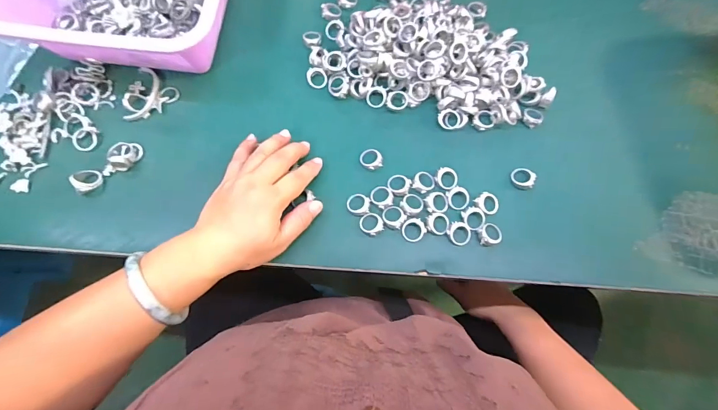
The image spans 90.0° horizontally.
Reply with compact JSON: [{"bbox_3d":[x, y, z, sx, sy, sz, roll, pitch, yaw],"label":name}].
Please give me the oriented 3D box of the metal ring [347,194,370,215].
[{"bbox_3d":[-0.001,-0.001,0.357,0.022,0.004,0.022,1,74,-2],"label":"metal ring"}]

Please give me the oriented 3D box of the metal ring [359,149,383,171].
[{"bbox_3d":[0.013,-0.047,0.372,0.020,0.007,0.026,-39,79,-12],"label":"metal ring"}]

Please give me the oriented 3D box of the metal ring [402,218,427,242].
[{"bbox_3d":[0.054,0.024,0.352,0.022,0.004,0.022,1,74,-2],"label":"metal ring"}]

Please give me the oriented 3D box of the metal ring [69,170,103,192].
[{"bbox_3d":[-0.269,-0.025,0.354,0.021,0.017,0.024,29,75,6],"label":"metal ring"}]

